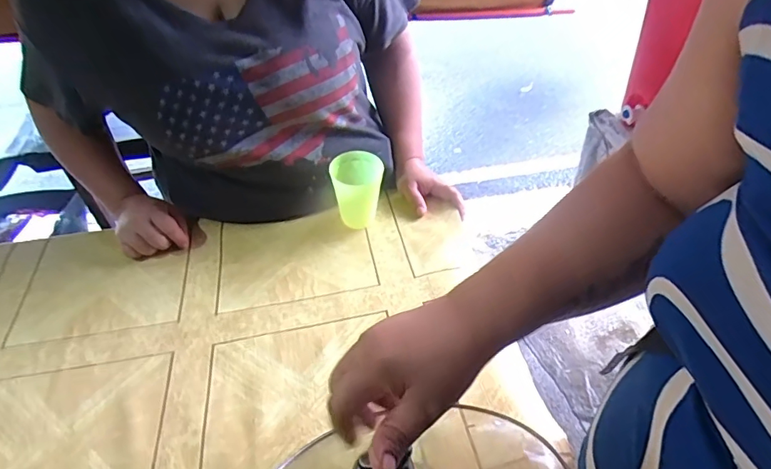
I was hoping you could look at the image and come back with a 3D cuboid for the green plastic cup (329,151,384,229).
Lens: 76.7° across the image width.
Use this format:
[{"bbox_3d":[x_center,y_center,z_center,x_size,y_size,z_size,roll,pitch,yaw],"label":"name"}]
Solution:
[{"bbox_3d":[-0.037,-0.058,0.706,0.071,0.097,0.089,-5,40,-3],"label":"green plastic cup"}]

